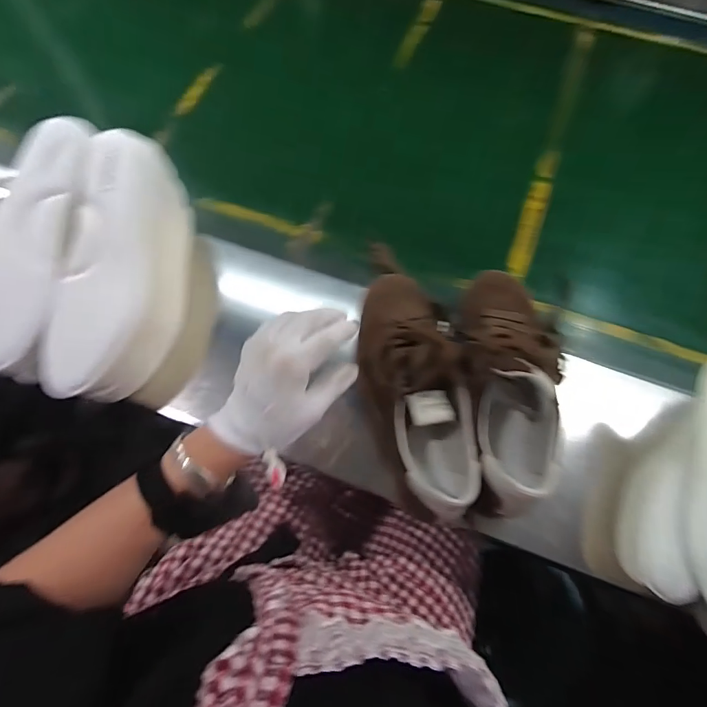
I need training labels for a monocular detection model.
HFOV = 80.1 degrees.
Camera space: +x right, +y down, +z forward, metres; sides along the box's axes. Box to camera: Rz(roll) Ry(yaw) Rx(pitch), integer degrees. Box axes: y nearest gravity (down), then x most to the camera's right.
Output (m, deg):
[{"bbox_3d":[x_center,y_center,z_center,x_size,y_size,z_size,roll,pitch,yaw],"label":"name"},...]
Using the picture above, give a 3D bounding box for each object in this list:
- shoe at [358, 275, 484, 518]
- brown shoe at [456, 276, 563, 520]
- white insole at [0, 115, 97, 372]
[{"bbox_3d":[0.059,0.033,0.454,0.098,0.111,0.263,-6,69,-4],"label":"shoe"},{"bbox_3d":[0.156,0.026,0.441,0.098,0.109,0.258,8,69,2],"label":"brown shoe"},{"bbox_3d":[-0.337,-0.116,0.429,0.088,0.017,0.264,18,88,5],"label":"white insole"}]

